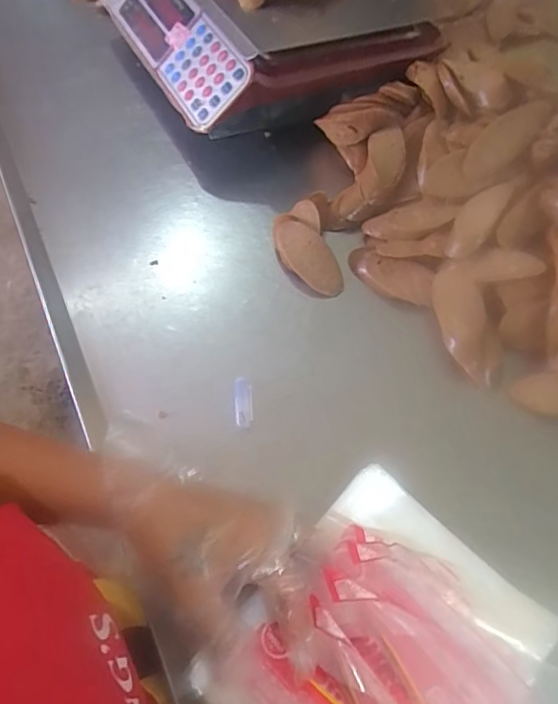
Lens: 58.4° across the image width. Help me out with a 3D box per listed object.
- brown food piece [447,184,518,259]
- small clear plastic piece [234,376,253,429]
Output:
[{"bbox_3d":[0.186,-0.126,0.470,0.034,0.004,0.085,32,87,38],"label":"brown food piece"},{"bbox_3d":[-0.030,0.041,0.419,0.014,0.008,0.044,-2,59,-3],"label":"small clear plastic piece"}]

